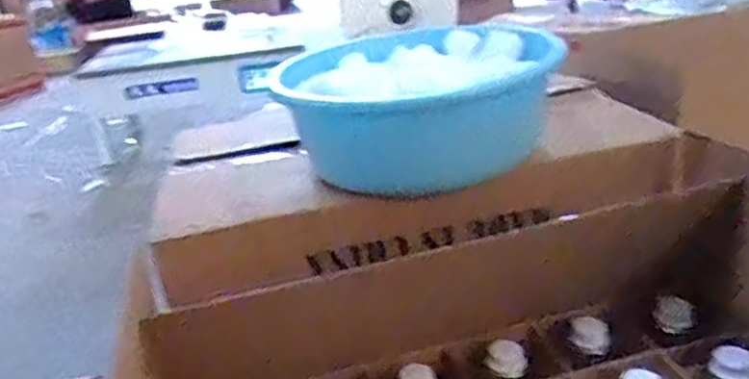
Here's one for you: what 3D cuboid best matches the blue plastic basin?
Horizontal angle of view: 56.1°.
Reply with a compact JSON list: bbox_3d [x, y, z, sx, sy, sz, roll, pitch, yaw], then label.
[{"bbox_3d":[0.060,-0.106,0.907,0.327,0.145,0.278,6,24,25],"label":"blue plastic basin"}]

